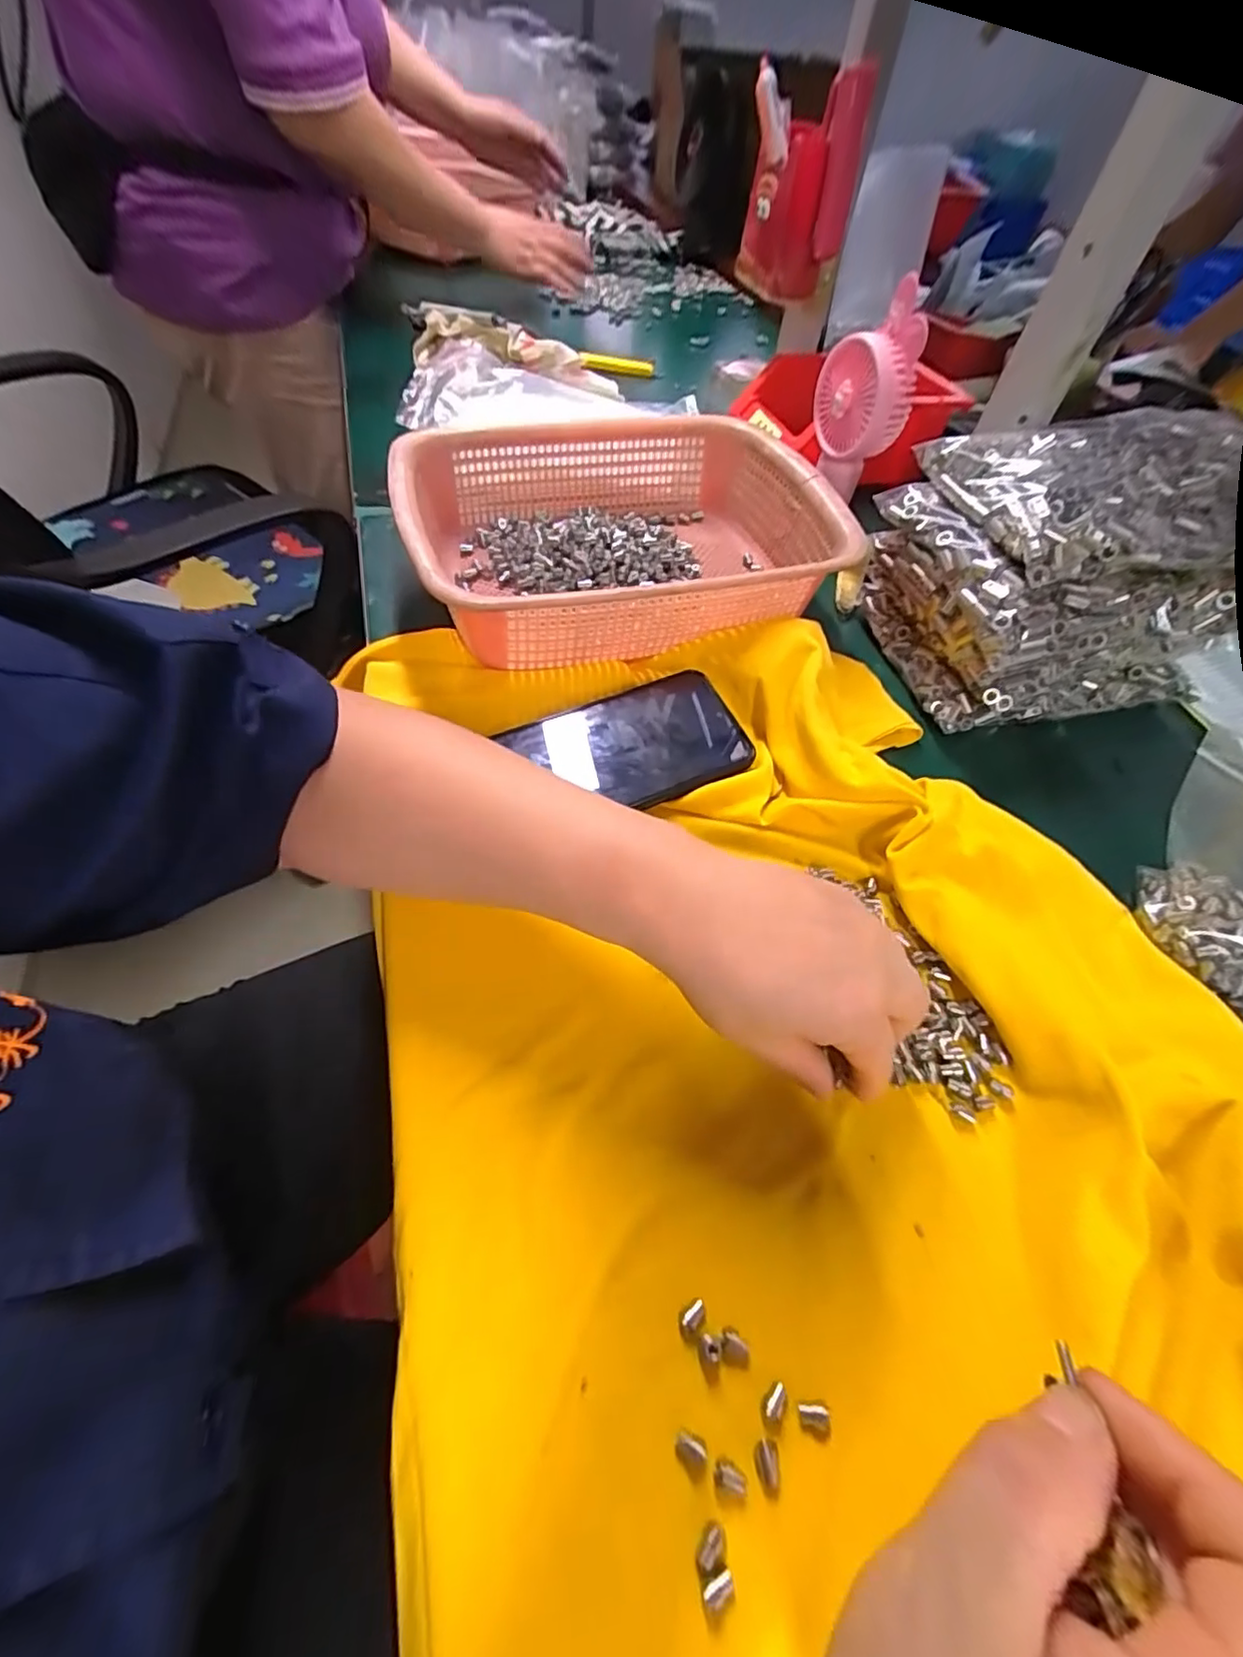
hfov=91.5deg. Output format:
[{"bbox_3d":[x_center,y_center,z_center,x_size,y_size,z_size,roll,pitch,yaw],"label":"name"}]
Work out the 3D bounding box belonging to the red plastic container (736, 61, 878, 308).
[{"bbox_3d":[0.145,-0.524,0.498,0.085,0.127,0.081,12,58,4],"label":"red plastic container"}]

